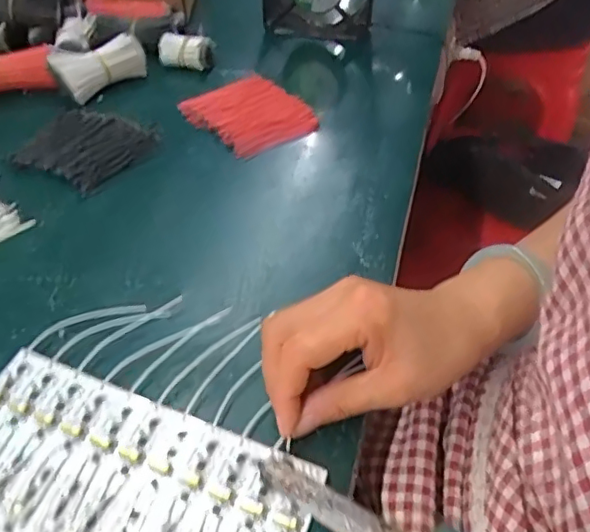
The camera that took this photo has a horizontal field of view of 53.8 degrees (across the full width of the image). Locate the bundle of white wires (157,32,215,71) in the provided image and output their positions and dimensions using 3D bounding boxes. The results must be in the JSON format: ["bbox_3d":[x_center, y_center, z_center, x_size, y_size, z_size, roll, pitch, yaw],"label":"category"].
[{"bbox_3d":[-0.111,-0.220,0.594,0.050,0.029,0.032,7,47,3],"label":"bundle of white wires"}]

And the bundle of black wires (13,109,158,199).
[{"bbox_3d":[-0.181,-0.105,0.509,0.085,0.022,0.093,27,51,20],"label":"bundle of black wires"}]

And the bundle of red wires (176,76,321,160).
[{"bbox_3d":[-0.046,-0.144,0.546,0.097,0.011,0.108,-28,54,-22],"label":"bundle of red wires"}]

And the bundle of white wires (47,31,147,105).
[{"bbox_3d":[-0.193,-0.201,0.576,0.083,0.042,0.034,-29,55,-26],"label":"bundle of white wires"}]

